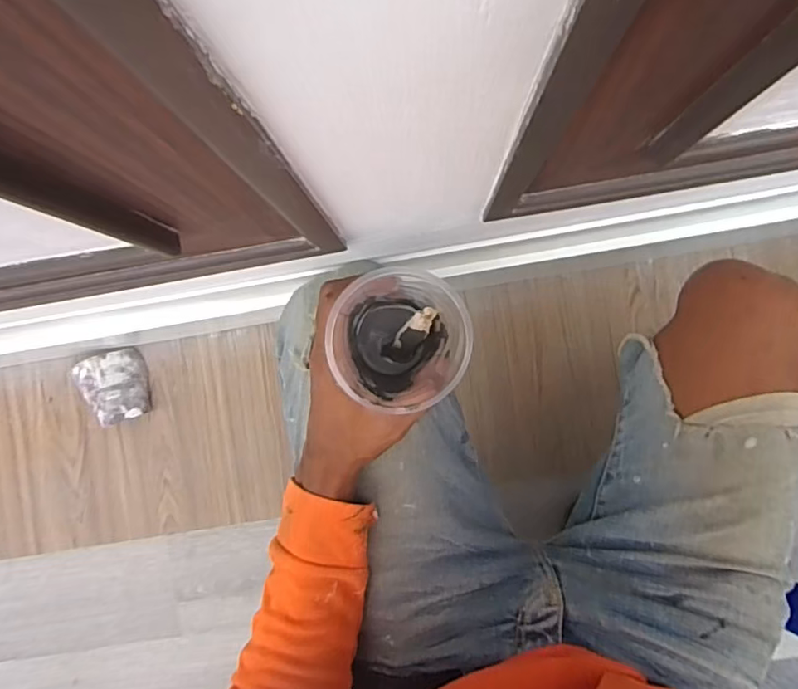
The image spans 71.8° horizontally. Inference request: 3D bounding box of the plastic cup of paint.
[{"bbox_3d":[0.002,0.002,0.394,0.088,0.098,0.077,26,91,3],"label":"plastic cup of paint"}]

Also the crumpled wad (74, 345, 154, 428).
[{"bbox_3d":[-0.434,0.065,0.840,0.096,0.052,0.109,-20,88,3],"label":"crumpled wad"}]

